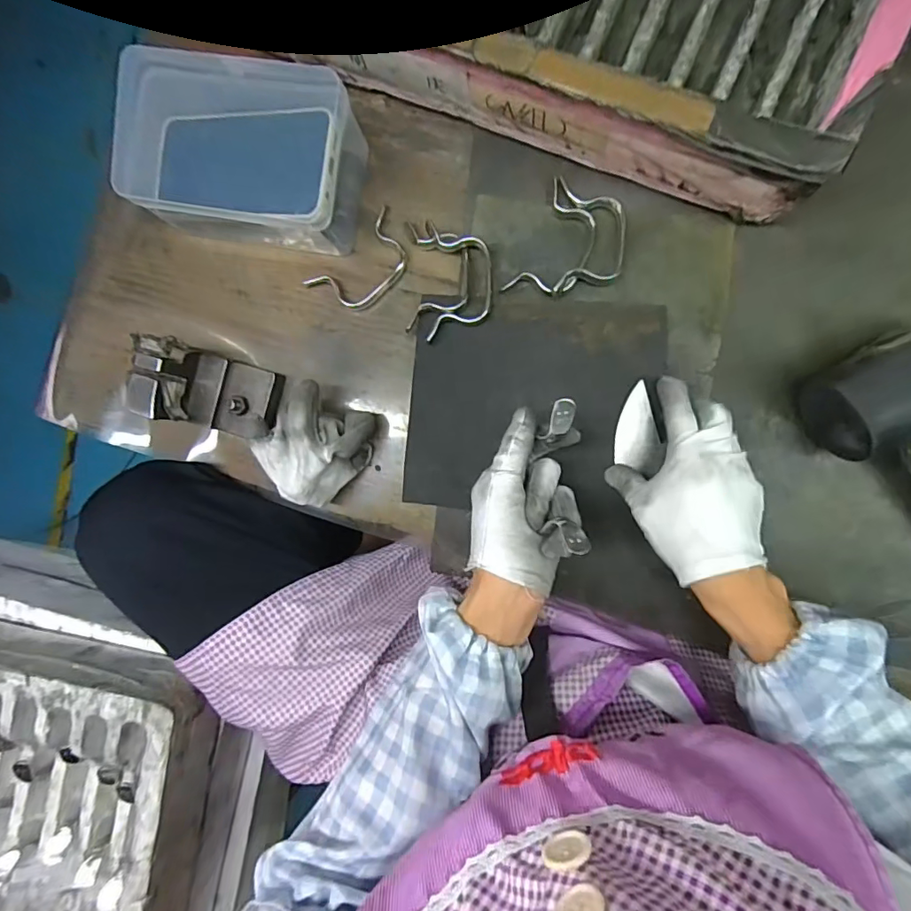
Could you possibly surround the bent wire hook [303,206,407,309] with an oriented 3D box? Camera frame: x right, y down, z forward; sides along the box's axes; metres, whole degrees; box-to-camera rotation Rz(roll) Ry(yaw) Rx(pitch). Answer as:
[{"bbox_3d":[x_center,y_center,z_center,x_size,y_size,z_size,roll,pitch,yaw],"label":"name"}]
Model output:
[{"bbox_3d":[-0.079,-0.164,0.445,0.095,0.011,0.054,-44,85,5],"label":"bent wire hook"}]

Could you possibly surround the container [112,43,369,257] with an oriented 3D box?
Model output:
[{"bbox_3d":[-0.172,-0.240,0.421,0.182,0.076,0.109,11,91,7],"label":"container"}]

